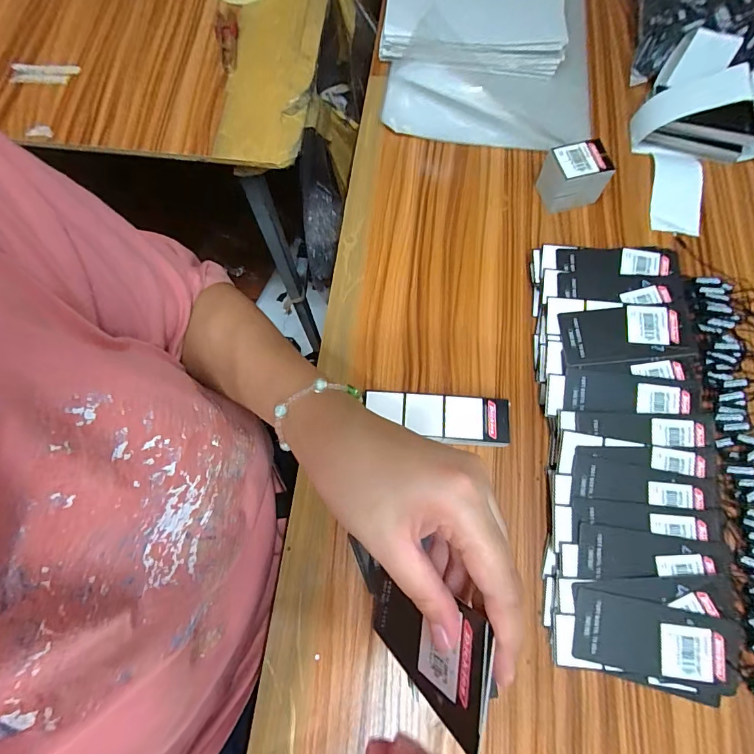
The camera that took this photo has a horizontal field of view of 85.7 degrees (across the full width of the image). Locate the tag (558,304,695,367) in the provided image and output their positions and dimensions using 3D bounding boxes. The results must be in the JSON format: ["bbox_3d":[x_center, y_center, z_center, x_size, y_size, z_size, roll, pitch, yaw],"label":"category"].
[{"bbox_3d":[0.214,-0.038,0.353,0.104,0.004,0.050,-6,74,4],"label":"tag"}]

